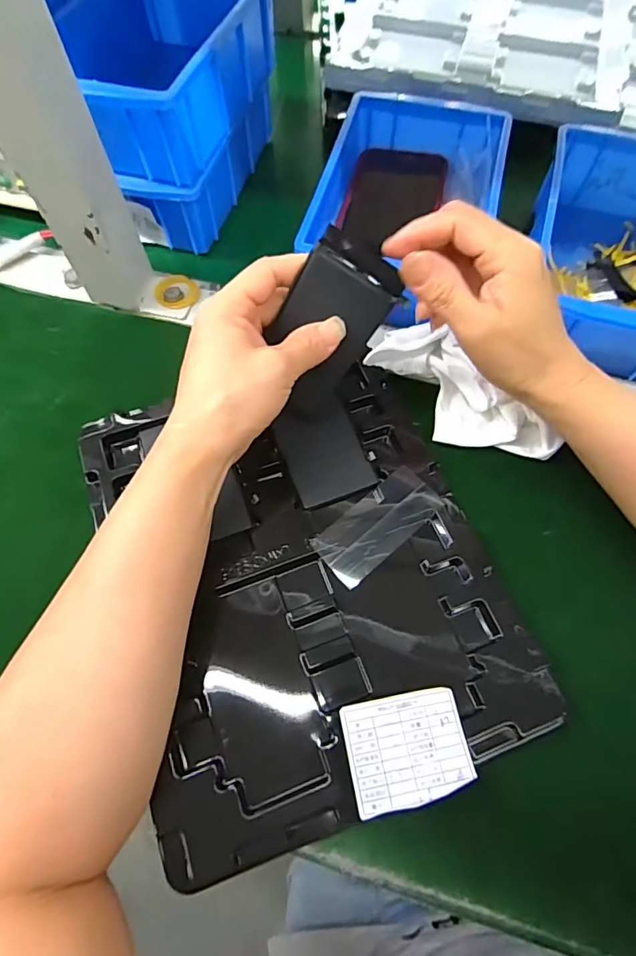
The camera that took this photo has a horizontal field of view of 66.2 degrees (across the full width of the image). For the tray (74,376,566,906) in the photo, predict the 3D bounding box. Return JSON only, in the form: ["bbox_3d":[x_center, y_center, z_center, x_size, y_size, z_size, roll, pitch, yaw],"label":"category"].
[{"bbox_3d":[-0.012,0.050,0.297,0.214,0.014,0.267,-17,66,-8],"label":"tray"}]

